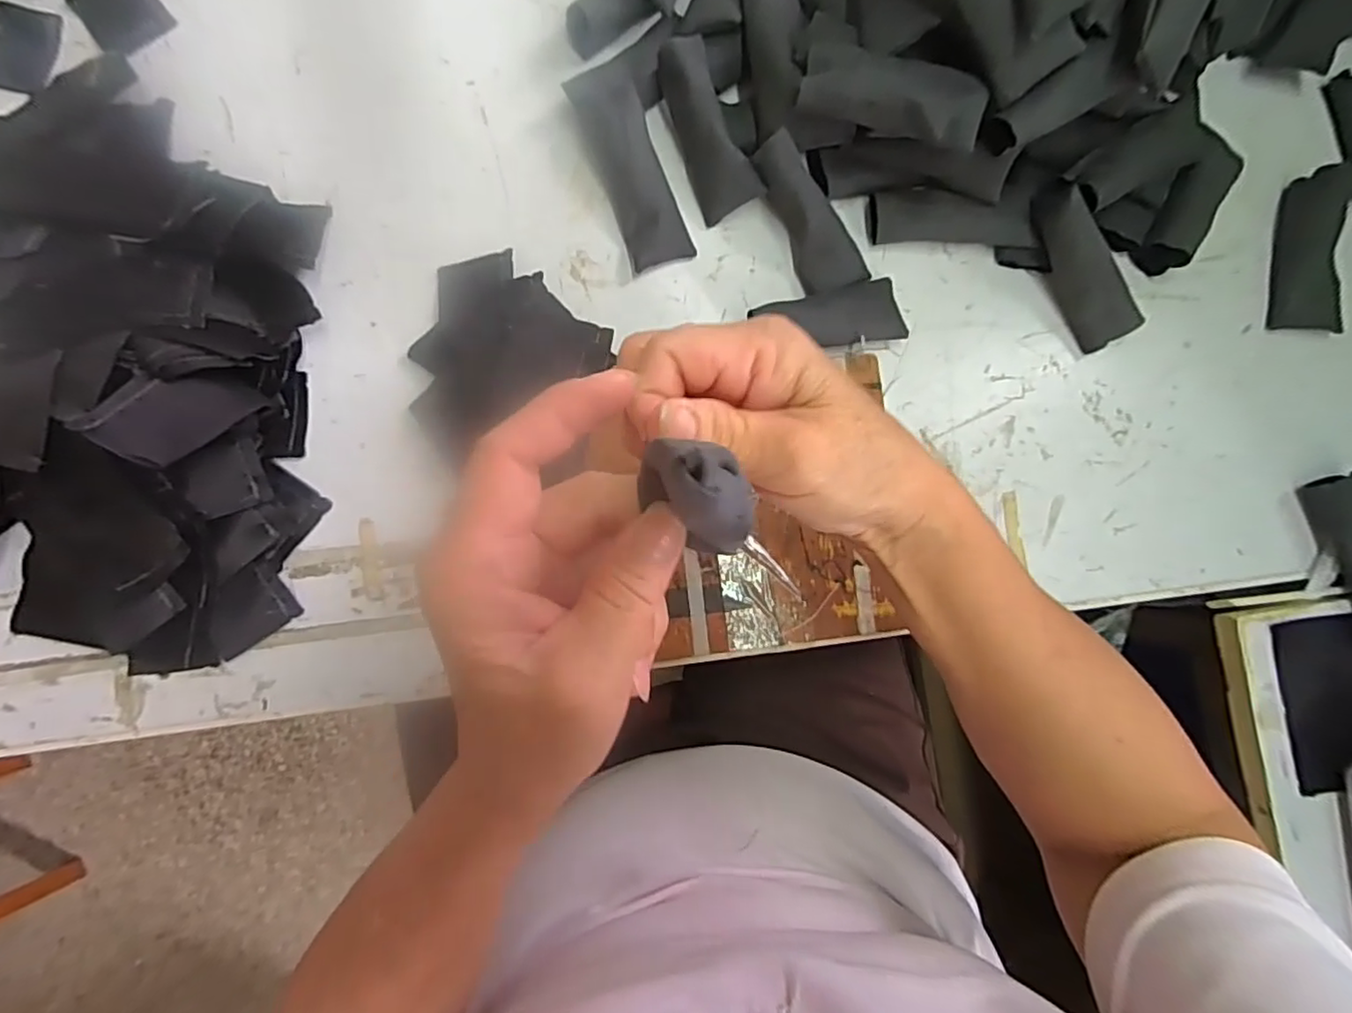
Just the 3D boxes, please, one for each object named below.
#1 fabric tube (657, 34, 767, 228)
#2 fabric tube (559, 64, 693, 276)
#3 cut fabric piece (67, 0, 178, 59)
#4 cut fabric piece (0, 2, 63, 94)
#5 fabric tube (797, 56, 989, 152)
[{"bbox_3d":[0.019,-0.240,0.397,0.035,0.029,0.104,-23,100,-5],"label":"fabric tube"},{"bbox_3d":[-0.028,-0.214,0.395,0.040,0.019,0.119,-23,101,-5],"label":"fabric tube"},{"bbox_3d":[-0.362,-0.323,0.409,0.047,0.004,0.057,-40,88,-5],"label":"cut fabric piece"},{"bbox_3d":[-0.420,-0.292,0.399,0.046,0.004,0.053,11,89,-3],"label":"cut fabric piece"},{"bbox_3d":[0.125,-0.234,0.355,0.100,0.022,0.034,22,84,-1],"label":"fabric tube"}]

